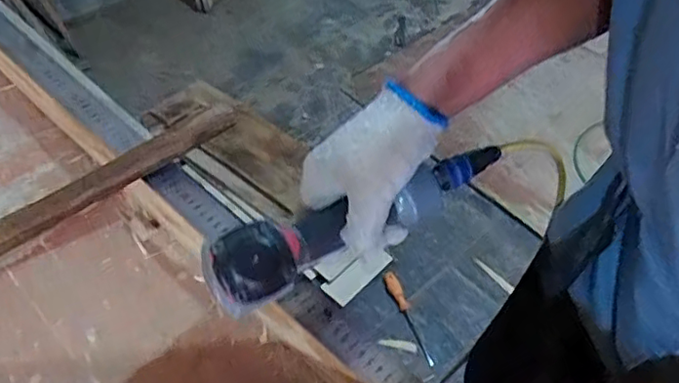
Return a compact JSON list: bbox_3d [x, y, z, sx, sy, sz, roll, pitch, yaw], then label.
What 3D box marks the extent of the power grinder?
[{"bbox_3d":[0.024,0.020,0.464,0.268,0.050,0.052,-22,56,-29],"label":"power grinder"}]

